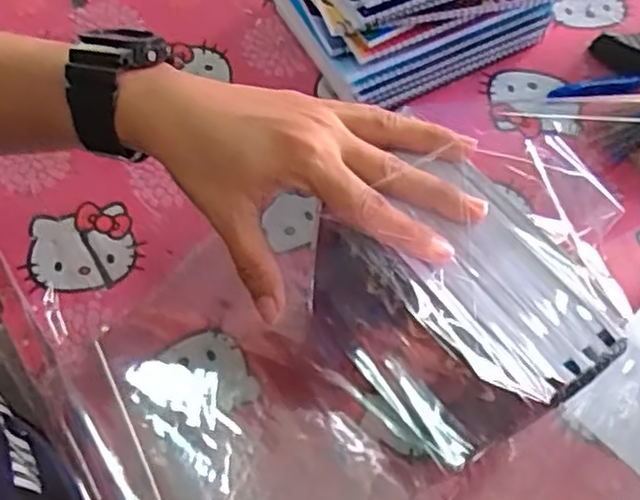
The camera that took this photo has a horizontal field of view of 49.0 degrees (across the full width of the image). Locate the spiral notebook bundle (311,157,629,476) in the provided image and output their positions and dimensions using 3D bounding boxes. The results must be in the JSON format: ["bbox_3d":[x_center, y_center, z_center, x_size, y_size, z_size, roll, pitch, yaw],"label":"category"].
[{"bbox_3d":[0.061,0.054,0.409,0.134,0.212,0.078,38,63,8],"label":"spiral notebook bundle"}]

